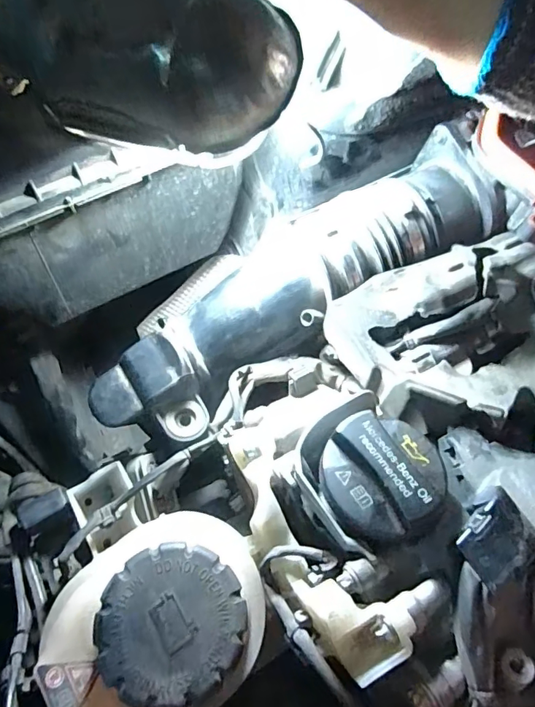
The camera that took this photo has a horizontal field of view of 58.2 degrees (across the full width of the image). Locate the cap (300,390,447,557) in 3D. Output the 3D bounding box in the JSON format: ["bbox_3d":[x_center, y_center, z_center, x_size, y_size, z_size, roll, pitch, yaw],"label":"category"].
[{"bbox_3d":[0.054,0.056,0.240,0.062,0.027,0.065,0,64,-1],"label":"cap"}]

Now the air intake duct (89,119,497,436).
[{"bbox_3d":[0.017,-0.046,0.322,0.300,0.061,0.085,-31,69,-15],"label":"air intake duct"}]

